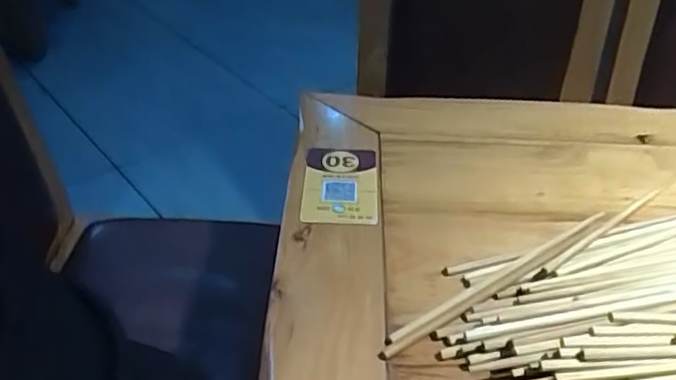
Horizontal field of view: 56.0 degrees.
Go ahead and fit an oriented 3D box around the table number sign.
[{"bbox_3d":[0.002,-0.004,0.597,0.068,0.008,0.108,0,40,2],"label":"table number sign"}]

